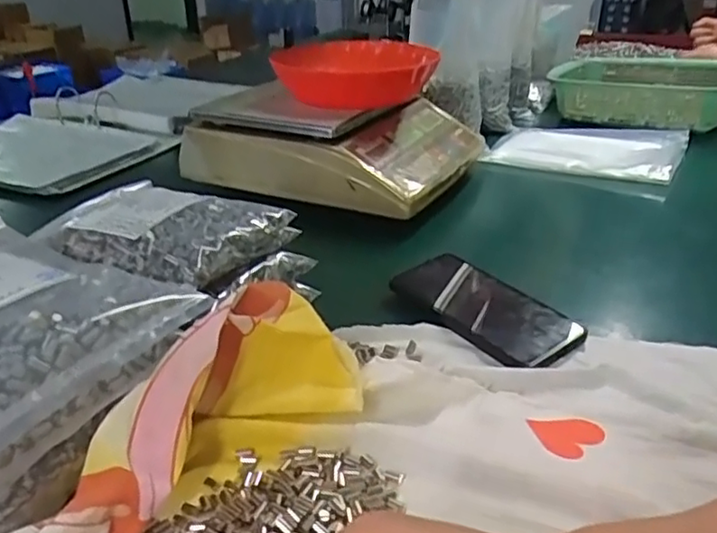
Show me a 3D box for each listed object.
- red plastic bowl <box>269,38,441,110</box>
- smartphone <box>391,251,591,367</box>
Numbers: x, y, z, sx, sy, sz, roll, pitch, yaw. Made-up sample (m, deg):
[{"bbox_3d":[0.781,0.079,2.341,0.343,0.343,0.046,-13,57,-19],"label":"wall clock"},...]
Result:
[{"bbox_3d":[-0.008,-0.252,0.810,0.208,0.056,0.157,5,29,10],"label":"red plastic bowl"},{"bbox_3d":[0.106,0.033,0.534,0.073,0.010,0.163,-21,35,-34],"label":"smartphone"}]

